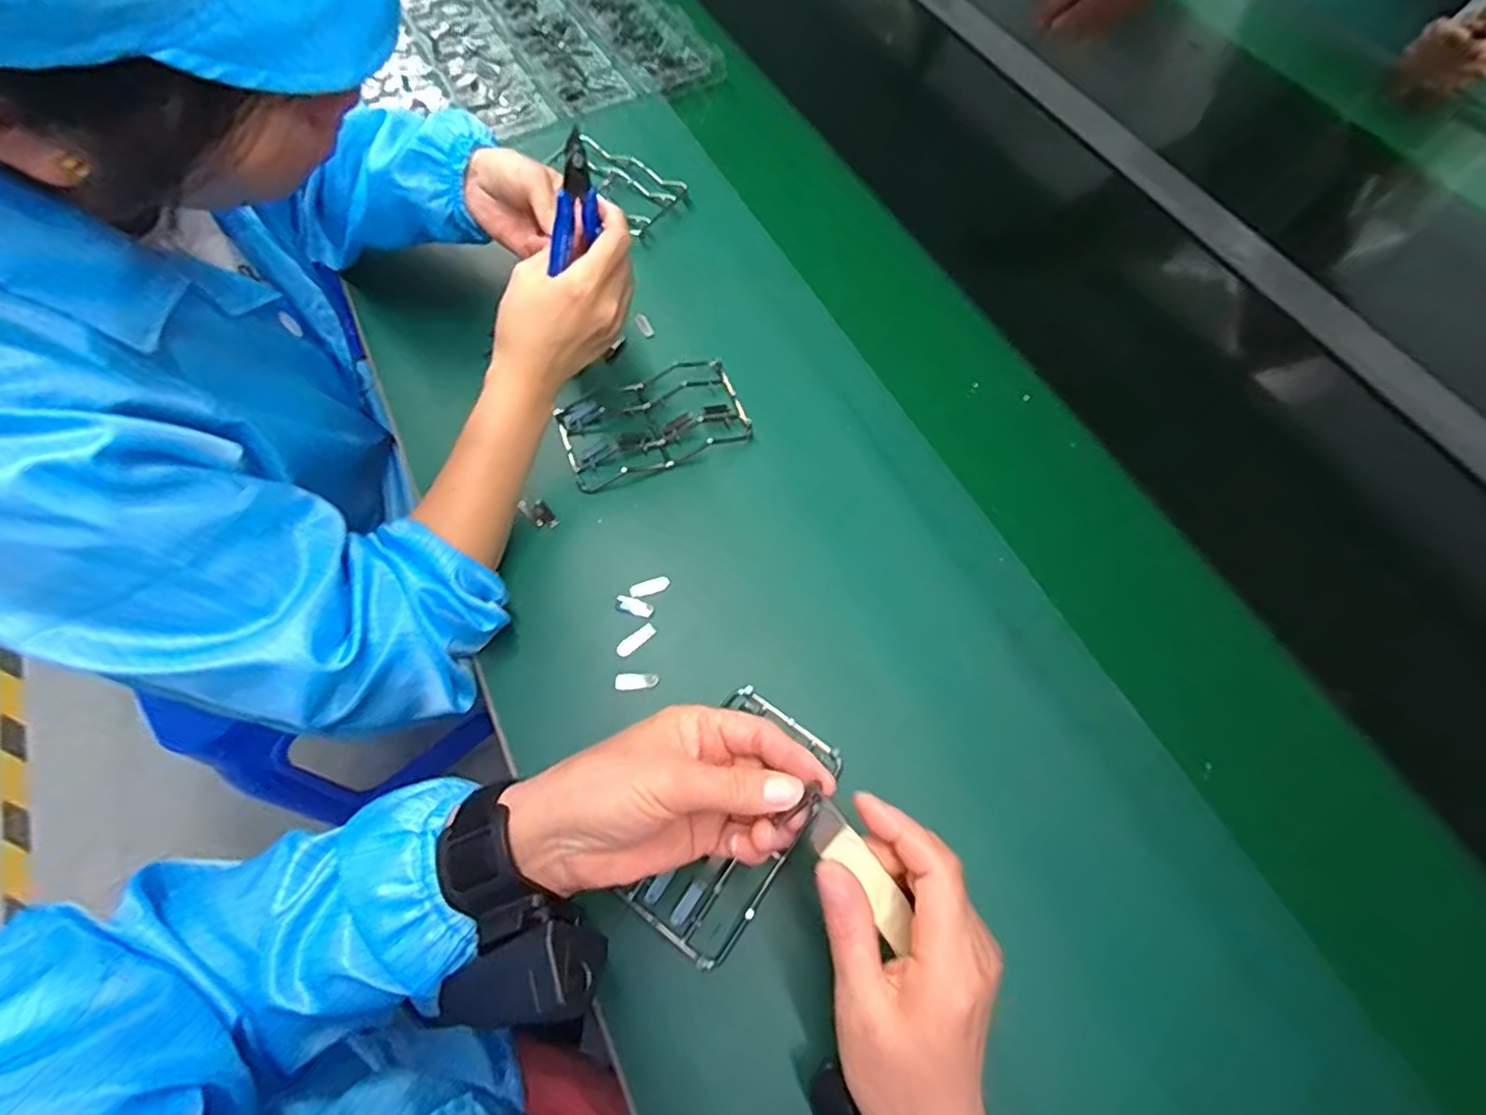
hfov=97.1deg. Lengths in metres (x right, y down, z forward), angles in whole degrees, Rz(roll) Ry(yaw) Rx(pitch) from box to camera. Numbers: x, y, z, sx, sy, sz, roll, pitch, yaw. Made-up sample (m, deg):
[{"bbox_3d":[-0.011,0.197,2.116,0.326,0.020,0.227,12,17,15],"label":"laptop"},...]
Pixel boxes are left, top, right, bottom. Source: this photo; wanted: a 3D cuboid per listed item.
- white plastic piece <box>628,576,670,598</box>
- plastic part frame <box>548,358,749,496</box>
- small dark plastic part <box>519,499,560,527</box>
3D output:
[{"bbox_3d":[-0.069,0.022,0.484,0.029,0.007,0.009,-19,67,-9],"label":"white plastic piece"},{"bbox_3d":[-0.074,-0.111,0.543,0.150,0.017,0.089,-23,67,-11],"label":"plastic part frame"},{"bbox_3d":[-0.158,-0.035,0.509,0.035,0.005,0.017,41,71,17],"label":"small dark plastic part"}]

